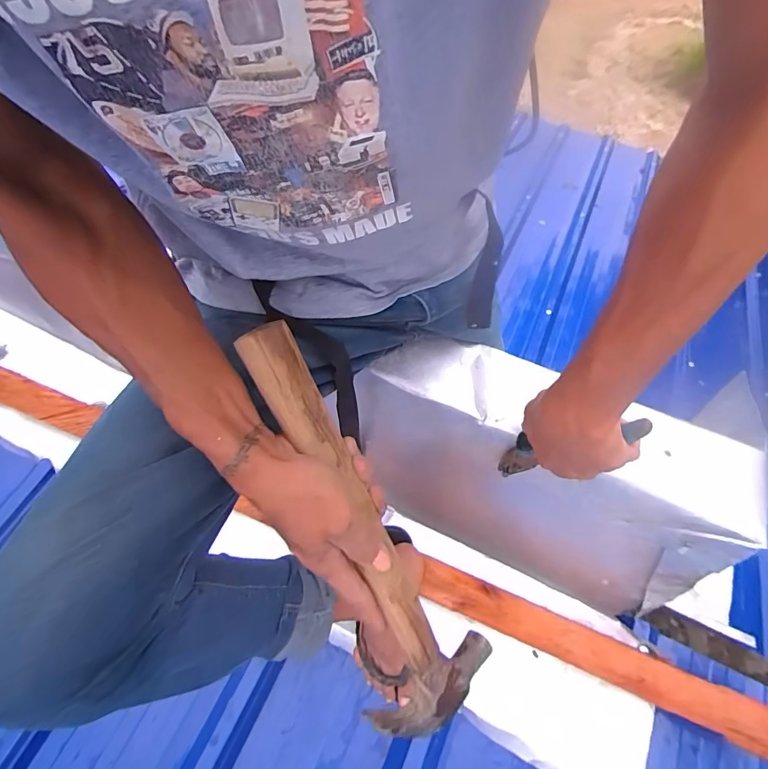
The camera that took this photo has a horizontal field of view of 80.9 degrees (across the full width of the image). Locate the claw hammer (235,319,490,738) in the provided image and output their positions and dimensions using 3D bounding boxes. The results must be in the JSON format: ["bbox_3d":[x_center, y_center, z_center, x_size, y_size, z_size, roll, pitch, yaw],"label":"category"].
[{"bbox_3d":[-0.012,0.113,0.344,0.098,0.034,0.342,-27,102,-17],"label":"claw hammer"}]

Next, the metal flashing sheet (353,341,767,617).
[{"bbox_3d":[0.187,0.127,0.614,0.432,0.283,0.151,23,61,10],"label":"metal flashing sheet"}]

